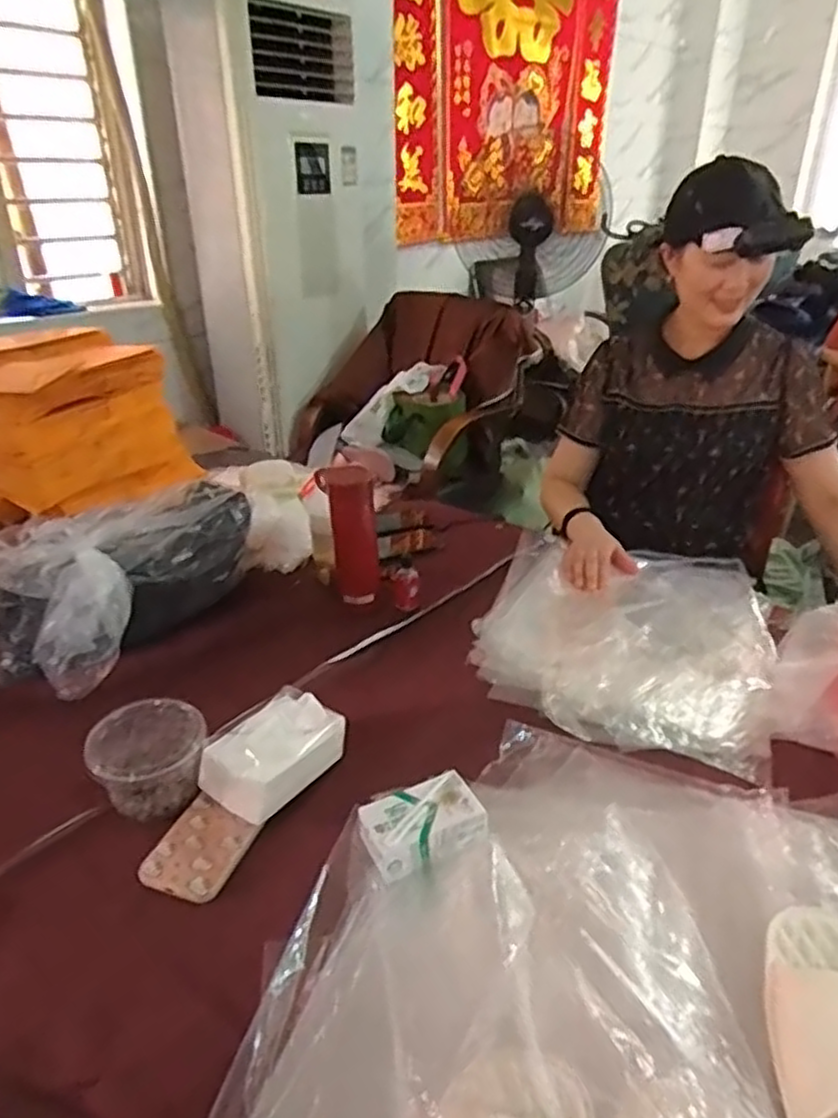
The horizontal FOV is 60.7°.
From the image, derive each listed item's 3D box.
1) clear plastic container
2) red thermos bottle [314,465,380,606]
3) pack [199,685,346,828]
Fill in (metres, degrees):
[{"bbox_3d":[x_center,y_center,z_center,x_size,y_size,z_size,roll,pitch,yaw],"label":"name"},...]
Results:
[{"bbox_3d":[-0.282,0.206,0.749,0.114,0.068,0.101,-15,31,-25],"label":"clear plastic container"},{"bbox_3d":[-0.098,-0.034,1.037,0.076,0.195,0.056,-2,27,-3],"label":"red thermos bottle"},{"bbox_3d":[-0.154,0.205,0.767,0.088,0.076,0.138,16,32,28],"label":"pack"}]

